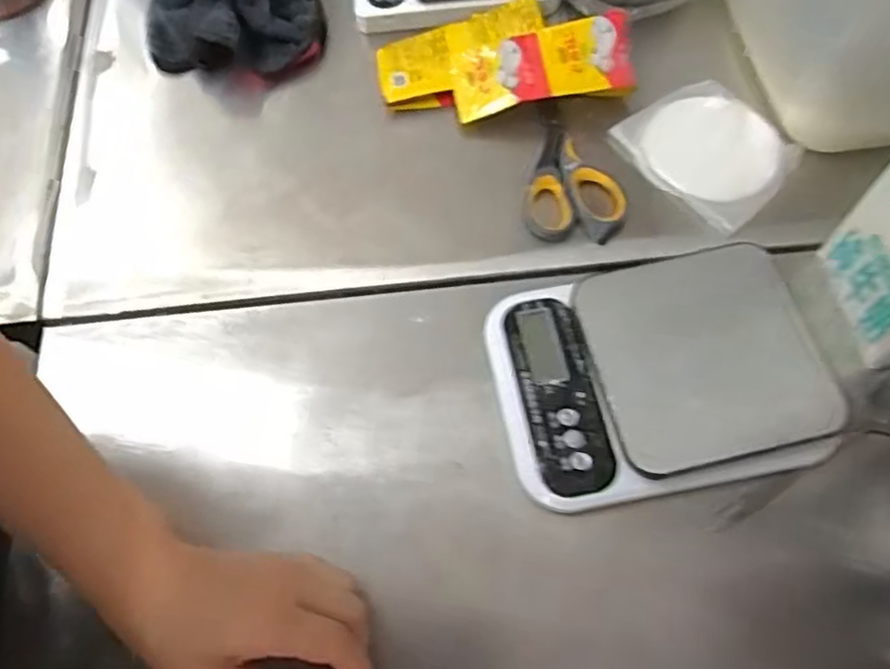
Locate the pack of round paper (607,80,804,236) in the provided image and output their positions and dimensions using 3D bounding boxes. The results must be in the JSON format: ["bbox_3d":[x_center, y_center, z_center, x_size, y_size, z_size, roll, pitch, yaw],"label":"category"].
[{"bbox_3d":[0.199,-0.141,0.535,0.095,0.013,0.119,-35,69,-13],"label":"pack of round paper"}]

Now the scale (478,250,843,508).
[{"bbox_3d":[0.130,0.026,0.454,0.188,0.037,0.146,-9,66,-2],"label":"scale"}]

